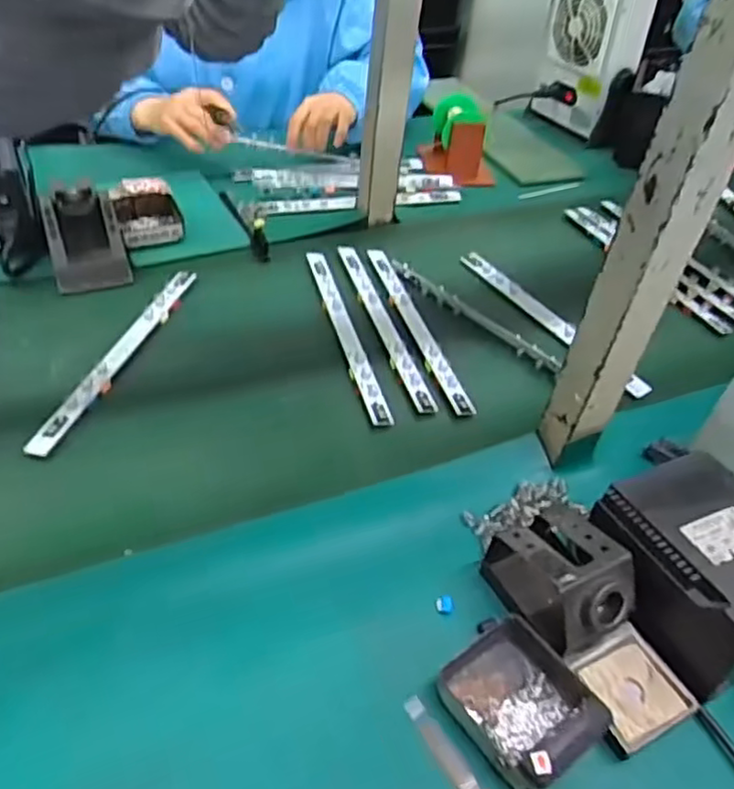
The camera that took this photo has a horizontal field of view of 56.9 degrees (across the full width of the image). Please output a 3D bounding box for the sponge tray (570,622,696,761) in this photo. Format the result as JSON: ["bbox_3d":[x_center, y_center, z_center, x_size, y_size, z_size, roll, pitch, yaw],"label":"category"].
[{"bbox_3d":[0.181,0.204,0.475,0.071,0.013,0.072,-16,48,-22],"label":"sponge tray"}]

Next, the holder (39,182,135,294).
[{"bbox_3d":[-0.318,-0.178,0.767,0.078,0.073,0.110,-13,47,-19],"label":"holder"}]

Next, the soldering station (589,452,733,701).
[{"bbox_3d":[0.252,0.131,0.500,0.117,0.094,0.155,-10,46,-16],"label":"soldering station"}]

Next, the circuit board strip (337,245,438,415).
[{"bbox_3d":[0.016,-0.086,0.758,0.023,0.006,0.281,-10,46,-16],"label":"circuit board strip"}]

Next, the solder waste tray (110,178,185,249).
[{"bbox_3d":[-0.271,-0.222,0.835,0.080,0.047,0.091,-12,47,-18],"label":"solder waste tray"}]

